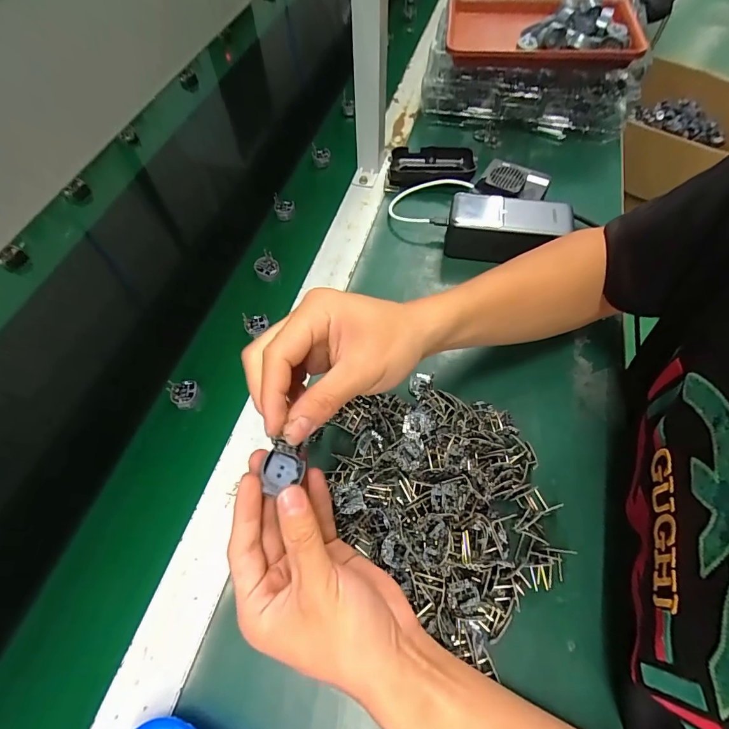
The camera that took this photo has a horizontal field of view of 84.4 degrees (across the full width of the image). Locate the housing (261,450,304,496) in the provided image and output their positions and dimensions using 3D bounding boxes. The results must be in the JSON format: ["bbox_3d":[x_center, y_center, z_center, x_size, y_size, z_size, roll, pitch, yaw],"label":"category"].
[{"bbox_3d":[-0.049,0.064,0.240,0.023,0.013,0.025,9,59,3],"label":"housing"}]

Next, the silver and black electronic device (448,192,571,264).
[{"bbox_3d":[0.159,-0.156,0.460,0.126,0.059,0.052,3,60,3],"label":"silver and black electronic device"}]

